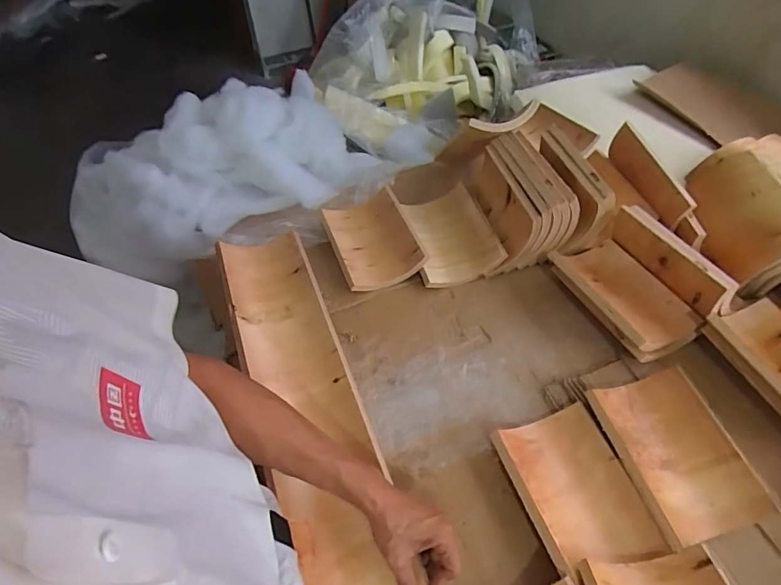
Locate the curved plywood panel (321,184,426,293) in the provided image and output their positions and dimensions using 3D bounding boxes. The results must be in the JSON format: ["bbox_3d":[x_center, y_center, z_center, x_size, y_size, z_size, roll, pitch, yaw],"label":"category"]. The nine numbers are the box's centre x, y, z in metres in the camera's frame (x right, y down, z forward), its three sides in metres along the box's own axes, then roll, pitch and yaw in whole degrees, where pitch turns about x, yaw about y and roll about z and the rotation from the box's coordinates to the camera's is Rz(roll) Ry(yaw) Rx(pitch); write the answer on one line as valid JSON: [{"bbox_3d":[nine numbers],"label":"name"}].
[{"bbox_3d":[-0.033,-0.100,0.834,0.146,0.062,0.196,-15,55,-12],"label":"curved plywood panel"}]

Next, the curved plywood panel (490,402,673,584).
[{"bbox_3d":[0.229,0.246,0.574,0.143,0.038,0.189,-15,55,-12],"label":"curved plywood panel"}]

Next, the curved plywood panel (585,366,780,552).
[{"bbox_3d":[0.364,0.206,0.591,0.135,0.050,0.197,-13,55,-11],"label":"curved plywood panel"}]

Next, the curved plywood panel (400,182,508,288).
[{"bbox_3d":[0.108,-0.106,0.837,0.139,0.060,0.196,-9,54,-8],"label":"curved plywood panel"}]

